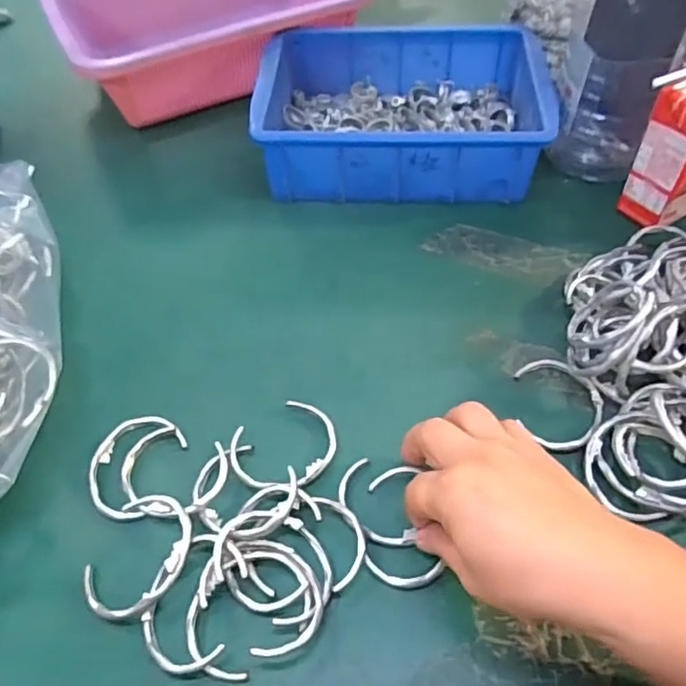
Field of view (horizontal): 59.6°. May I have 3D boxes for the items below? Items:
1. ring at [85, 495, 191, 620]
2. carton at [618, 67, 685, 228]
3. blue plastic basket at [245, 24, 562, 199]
[{"bbox_3d":[-0.112,0.119,0.332,0.052,0.019,0.066,21,56,16],"label":"ring"},{"bbox_3d":[0.259,-0.148,0.455,0.076,0.110,0.044,-25,57,-17],"label":"carton"},{"bbox_3d":[0.050,-0.203,0.536,0.233,0.077,0.167,1,53,2],"label":"blue plastic basket"}]

